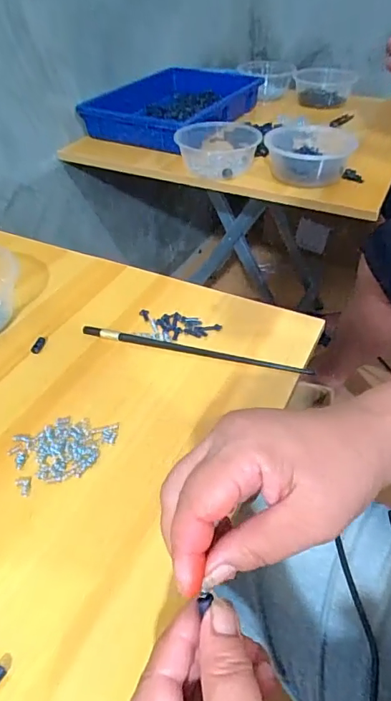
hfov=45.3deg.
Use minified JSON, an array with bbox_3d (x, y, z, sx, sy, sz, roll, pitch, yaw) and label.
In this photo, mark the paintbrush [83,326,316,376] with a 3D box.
[{"bbox_3d":[-0.001,-0.002,0.463,0.230,0.004,0.014,10,42,13],"label":"paintbrush"}]

